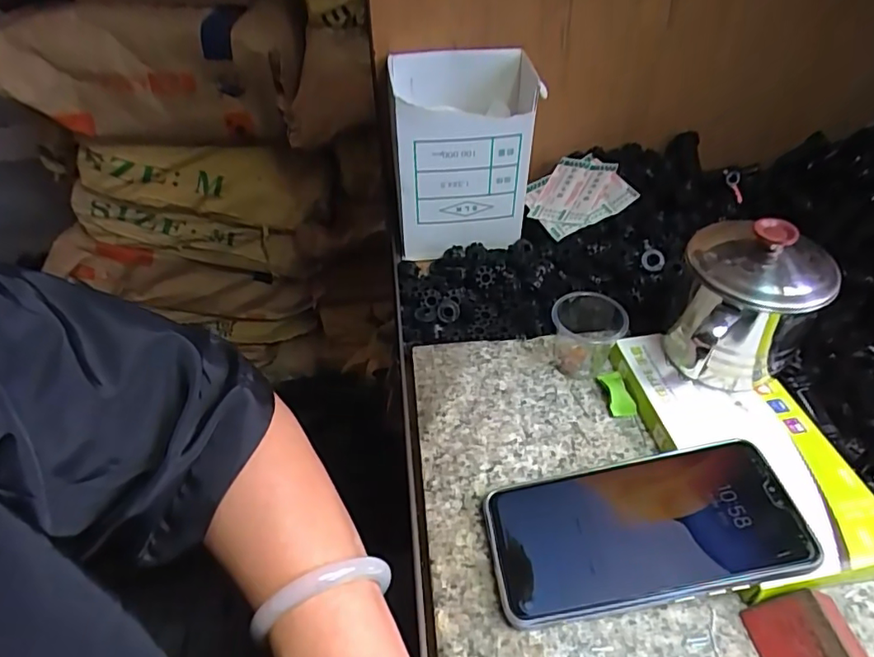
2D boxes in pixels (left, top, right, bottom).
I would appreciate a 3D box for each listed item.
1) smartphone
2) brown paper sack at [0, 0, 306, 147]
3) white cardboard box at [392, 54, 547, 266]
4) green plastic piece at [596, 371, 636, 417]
[{"bbox_3d":[0.107,0.105,0.288,0.156,0.006,0.075,-13,44,2],"label":"smartphone"},{"bbox_3d":[-0.477,-0.381,0.846,0.516,0.192,0.108,-4,45,-1],"label":"brown paper sack"},{"bbox_3d":[0.021,-0.159,0.488,0.126,0.144,0.090,-10,45,-7],"label":"white cardboard box"},{"bbox_3d":[0.125,0.045,0.373,0.018,0.008,0.036,-5,45,-3],"label":"green plastic piece"}]

